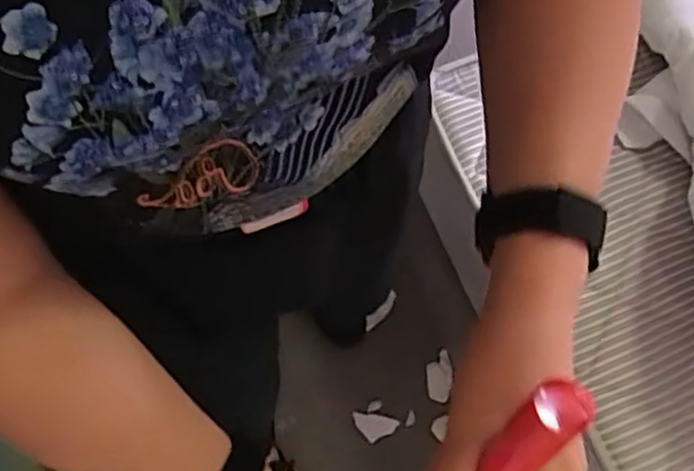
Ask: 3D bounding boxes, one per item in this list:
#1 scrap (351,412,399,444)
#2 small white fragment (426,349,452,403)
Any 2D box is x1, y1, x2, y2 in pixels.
[{"bbox_3d":[0.044,0.321,1.224,0.075,0.004,0.044,9,65,4],"label":"scrap"},{"bbox_3d":[0.157,0.239,1.255,0.041,0.012,0.085,1,64,1],"label":"small white fragment"}]

